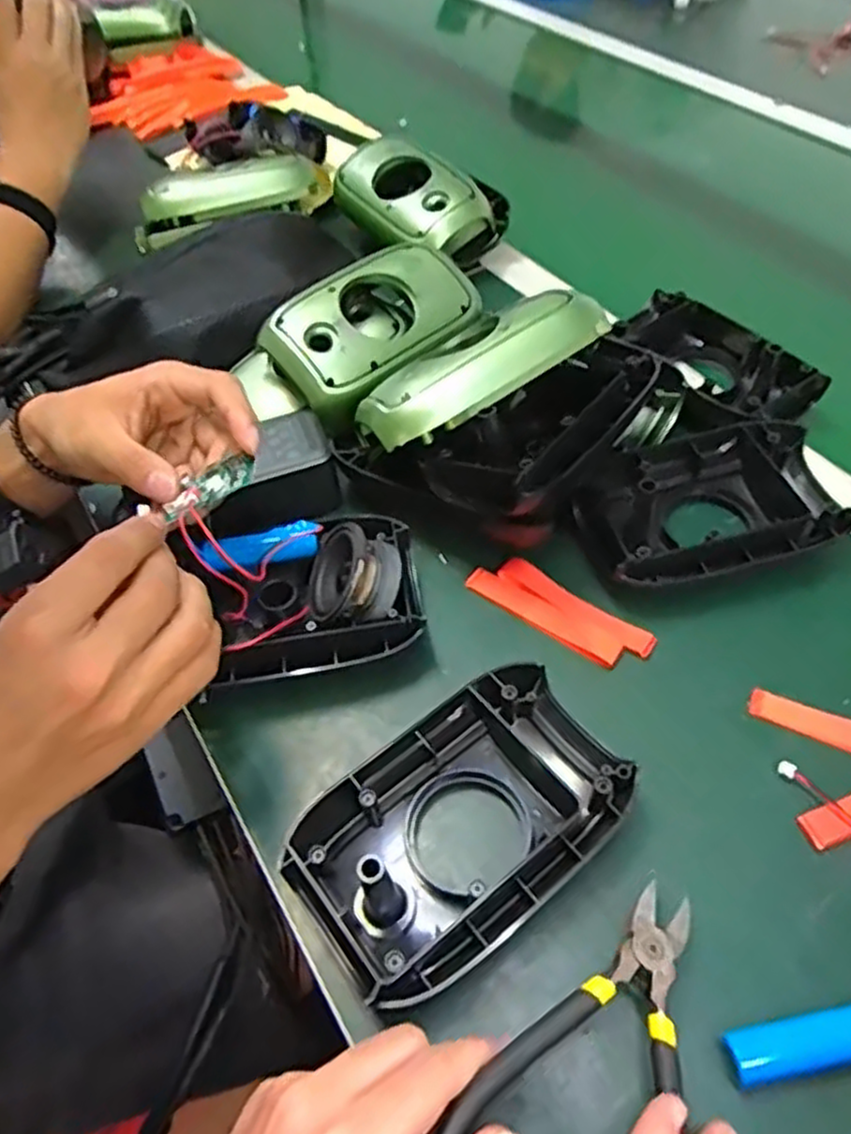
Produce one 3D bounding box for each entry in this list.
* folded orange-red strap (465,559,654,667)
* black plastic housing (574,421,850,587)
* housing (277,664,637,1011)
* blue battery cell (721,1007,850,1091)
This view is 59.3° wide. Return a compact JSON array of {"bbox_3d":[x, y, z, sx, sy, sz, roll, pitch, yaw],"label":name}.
[{"bbox_3d":[0.078,0.025,0.441,0.110,0.007,0.034,32,60,24],"label":"folded orange-red strap"},{"bbox_3d":[0.173,-0.037,0.464,0.160,0.036,0.102,-13,53,-7],"label":"black plastic housing"},{"bbox_3d":[0.018,0.119,0.349,0.154,0.033,0.099,-34,58,-21],"label":"housing"},{"bbox_3d":[0.153,0.189,0.296,0.067,0.018,0.019,-10,52,-5],"label":"blue battery cell"}]

